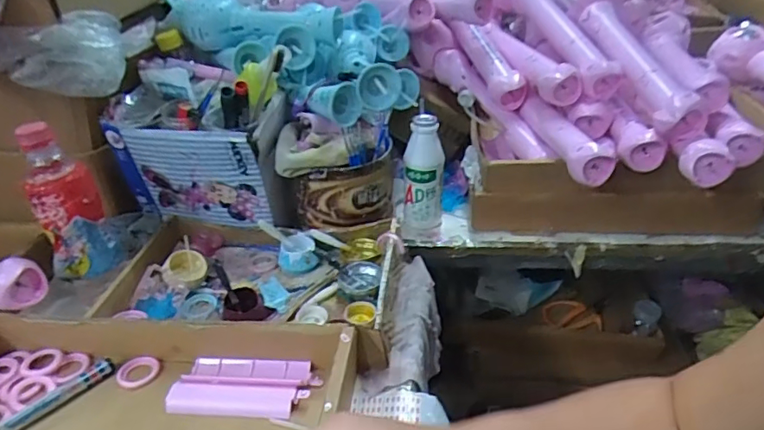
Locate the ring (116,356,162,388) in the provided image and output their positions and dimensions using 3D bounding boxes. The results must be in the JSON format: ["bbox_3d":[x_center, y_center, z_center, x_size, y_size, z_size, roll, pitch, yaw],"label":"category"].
[{"bbox_3d":[-0.231,0.149,0.510,0.040,0.004,0.036,-3,31,-2],"label":"ring"}]

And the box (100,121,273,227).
[{"bbox_3d":[-0.221,-0.043,0.619,0.167,0.135,0.012,4,43,9],"label":"box"}]

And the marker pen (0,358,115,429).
[{"bbox_3d":[-0.300,0.170,0.468,0.022,0.011,0.132,22,39,34],"label":"marker pen"}]

